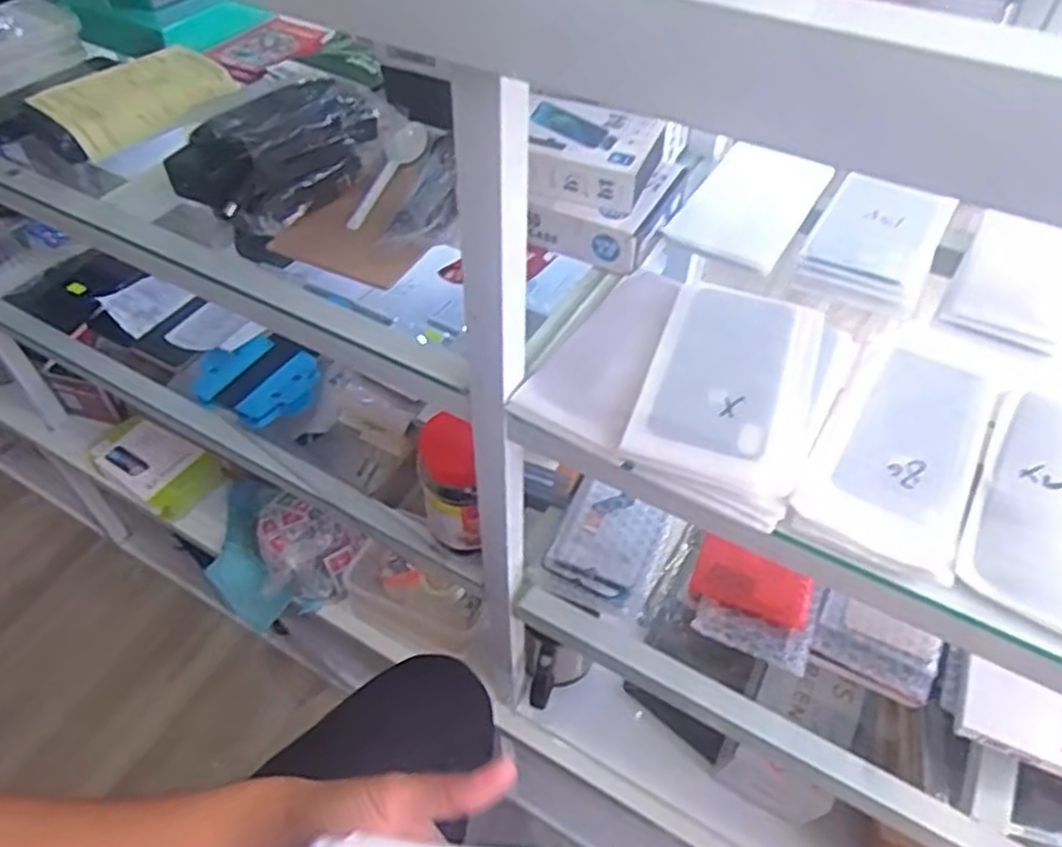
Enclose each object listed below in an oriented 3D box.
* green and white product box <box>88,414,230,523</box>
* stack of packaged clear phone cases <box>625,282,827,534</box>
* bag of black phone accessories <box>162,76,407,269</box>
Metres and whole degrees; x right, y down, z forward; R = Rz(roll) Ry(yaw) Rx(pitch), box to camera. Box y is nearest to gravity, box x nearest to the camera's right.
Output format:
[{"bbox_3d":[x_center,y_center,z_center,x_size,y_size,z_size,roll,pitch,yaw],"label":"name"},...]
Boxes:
[{"bbox_3d":[-0.522,0.057,1.024,0.184,0.049,0.094,24,53,20],"label":"green and white product box"},{"bbox_3d":[0.122,-0.024,0.450,0.093,0.015,0.166,17,51,15],"label":"stack of packaged clear phone cases"},{"bbox_3d":[-0.182,-0.202,0.569,0.071,0.079,0.156,27,54,22],"label":"bag of black phone accessories"}]

